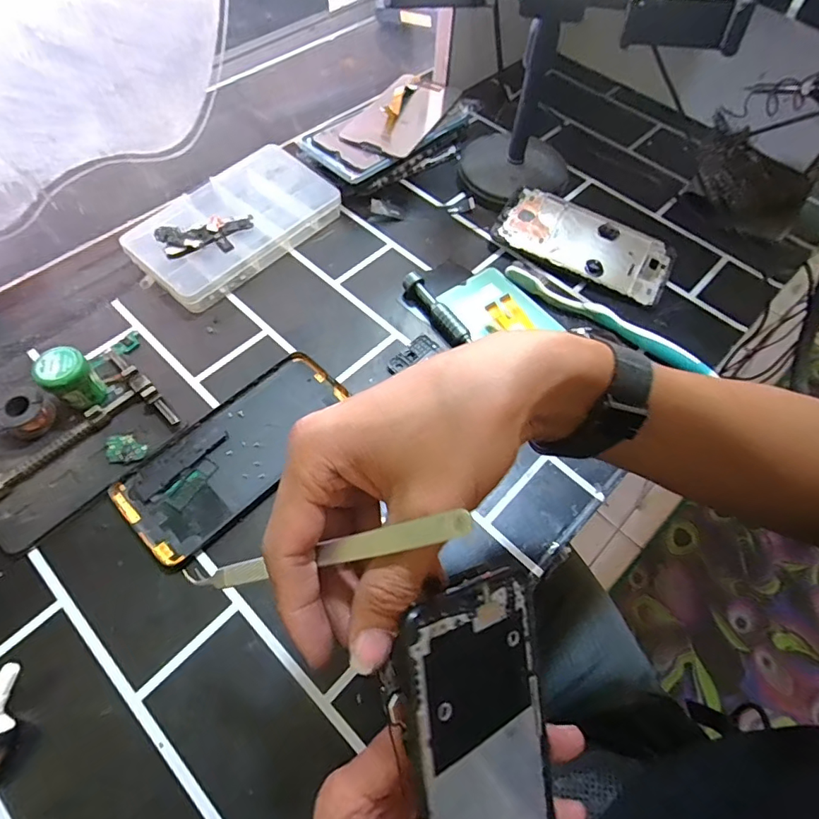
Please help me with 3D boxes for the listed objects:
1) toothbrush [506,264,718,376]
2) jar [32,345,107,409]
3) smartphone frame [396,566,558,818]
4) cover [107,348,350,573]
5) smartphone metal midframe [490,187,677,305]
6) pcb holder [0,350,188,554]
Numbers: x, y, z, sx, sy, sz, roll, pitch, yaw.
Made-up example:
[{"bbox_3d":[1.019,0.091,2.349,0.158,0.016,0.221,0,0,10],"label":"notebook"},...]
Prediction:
[{"bbox_3d":[0.158,-0.076,0.412,0.175,0.016,0.020,34,65,16],"label":"toothbrush"},{"bbox_3d":[-0.230,-0.017,0.347,0.030,0.050,0.029,1,60,-2],"label":"jar"},{"bbox_3d":[0.032,0.147,0.197,0.070,0.007,0.155,-3,85,-43],"label":"smartphone frame"},{"bbox_3d":[-0.116,0.026,0.347,0.074,0.004,0.163,39,66,19],"label":"cover"},{"bbox_3d":[0.157,-0.150,0.449,0.155,0.005,0.074,28,73,9],"label":"smartphone metal midframe"},{"bbox_3d":[-0.231,0.023,0.340,0.127,0.019,0.085,-40,69,-22],"label":"pcb holder"}]

